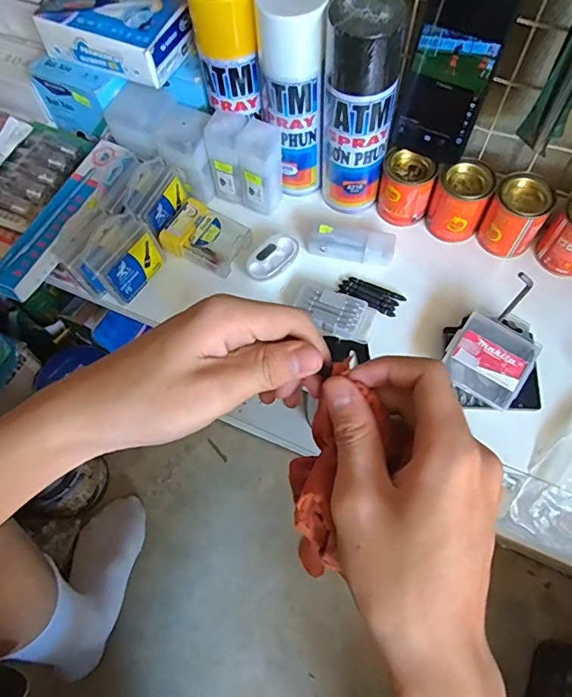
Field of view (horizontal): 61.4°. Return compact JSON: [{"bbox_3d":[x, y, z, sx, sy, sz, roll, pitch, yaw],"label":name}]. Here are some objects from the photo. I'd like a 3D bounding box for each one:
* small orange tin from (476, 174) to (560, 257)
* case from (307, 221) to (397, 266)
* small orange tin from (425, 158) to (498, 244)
[{"bbox_3d":[0.234,-0.133,0.493,0.054,0.071,0.046,33,67,18],"label":"small orange tin"},{"bbox_3d":[0.070,-0.110,0.511,0.089,0.027,0.029,10,62,7],"label":"case"},{"bbox_3d":[0.181,-0.152,0.504,0.053,0.069,0.049,-1,61,1],"label":"small orange tin"}]

